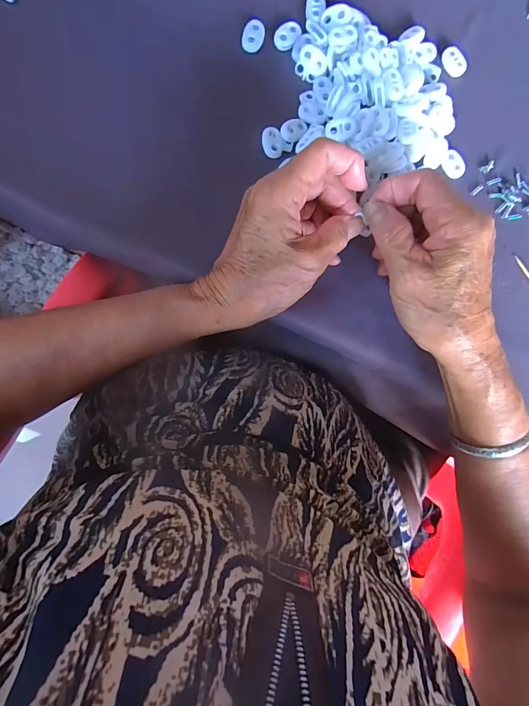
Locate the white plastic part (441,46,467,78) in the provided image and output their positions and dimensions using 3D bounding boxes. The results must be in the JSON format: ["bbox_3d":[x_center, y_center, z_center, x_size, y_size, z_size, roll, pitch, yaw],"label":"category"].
[{"bbox_3d":[0.152,-0.233,0.291,0.023,0.007,0.013,41,87,-5],"label":"white plastic part"}]

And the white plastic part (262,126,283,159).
[{"bbox_3d":[0.006,-0.159,0.275,0.015,0.004,0.021,0,91,-5],"label":"white plastic part"}]

